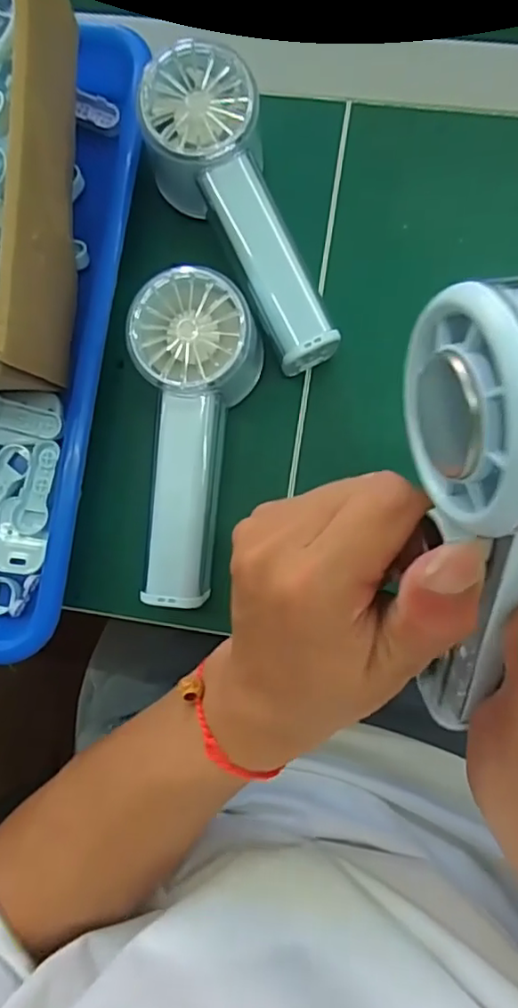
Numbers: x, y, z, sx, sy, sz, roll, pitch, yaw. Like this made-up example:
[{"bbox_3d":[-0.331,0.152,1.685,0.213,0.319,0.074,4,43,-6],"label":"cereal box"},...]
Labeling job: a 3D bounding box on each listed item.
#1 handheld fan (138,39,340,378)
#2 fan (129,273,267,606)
[{"bbox_3d":[-0.009,-0.134,0.286,0.055,0.055,0.148,-21,83,3],"label":"handheld fan"},{"bbox_3d":[-0.035,-0.028,0.277,0.055,0.045,0.151,6,85,6],"label":"fan"}]

